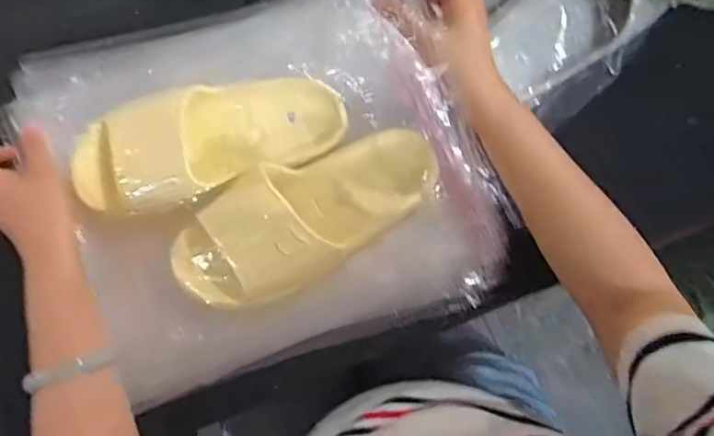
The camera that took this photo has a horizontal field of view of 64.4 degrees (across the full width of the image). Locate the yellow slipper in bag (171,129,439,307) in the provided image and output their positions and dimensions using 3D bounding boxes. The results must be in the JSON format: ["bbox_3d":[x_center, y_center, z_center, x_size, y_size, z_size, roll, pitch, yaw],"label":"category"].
[{"bbox_3d":[-0.039,-0.006,0.482,0.239,0.050,0.098,-30,78,-8],"label":"yellow slipper in bag"}]

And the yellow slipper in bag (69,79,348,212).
[{"bbox_3d":[-0.129,-0.069,0.499,0.233,0.052,0.089,-21,77,-5],"label":"yellow slipper in bag"}]

